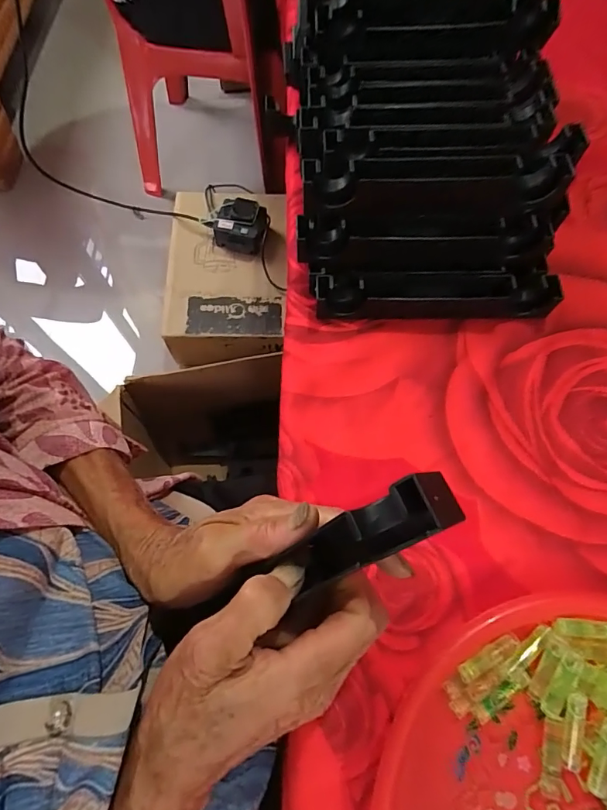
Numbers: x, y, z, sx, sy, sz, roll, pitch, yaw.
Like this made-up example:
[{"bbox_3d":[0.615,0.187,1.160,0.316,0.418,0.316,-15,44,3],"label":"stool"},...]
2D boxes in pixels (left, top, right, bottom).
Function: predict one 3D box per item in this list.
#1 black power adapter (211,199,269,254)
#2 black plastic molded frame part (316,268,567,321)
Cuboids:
[{"bbox_3d":[-0.108,-0.322,0.791,0.089,0.054,0.080,12,68,4],"label":"black power adapter"},{"bbox_3d":[0.109,-0.093,0.374,0.200,0.031,0.029,1,66,0],"label":"black plastic molded frame part"}]

